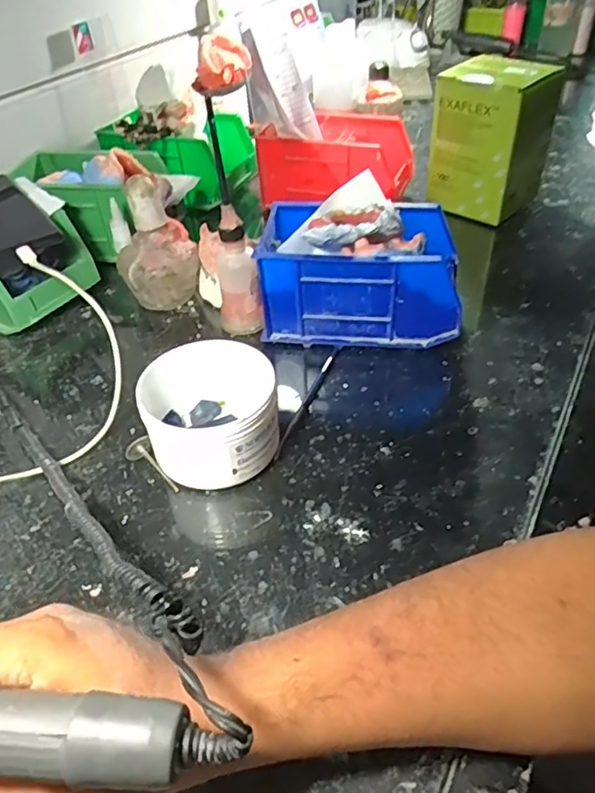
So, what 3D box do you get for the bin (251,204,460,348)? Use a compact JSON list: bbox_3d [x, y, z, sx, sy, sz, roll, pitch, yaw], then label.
[{"bbox_3d":[0.055,-0.107,0.515,0.165,0.086,0.098,3,43,7],"label":"bin"}]

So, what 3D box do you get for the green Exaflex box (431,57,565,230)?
[{"bbox_3d":[0.215,-0.289,0.657,0.102,0.138,0.096,32,53,32],"label":"green Exaflex box"}]

